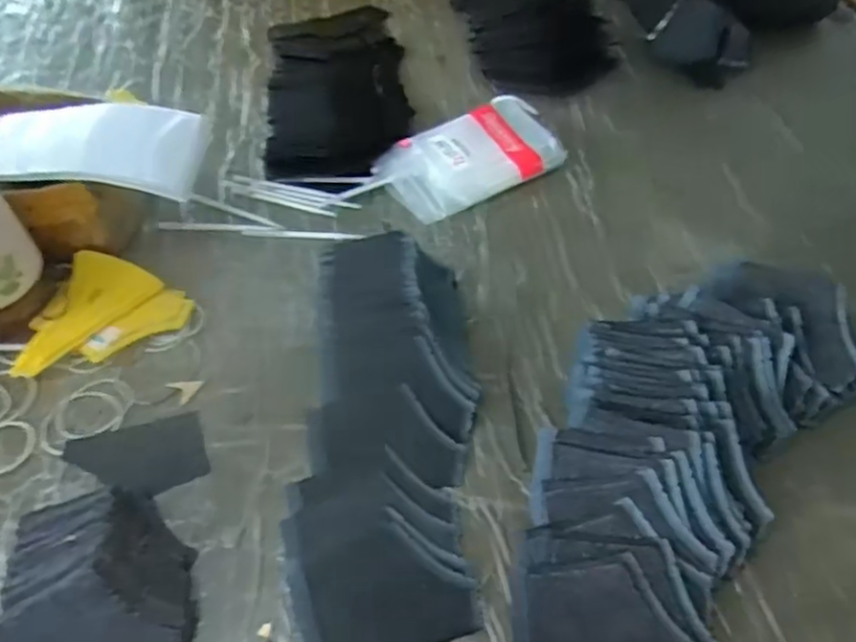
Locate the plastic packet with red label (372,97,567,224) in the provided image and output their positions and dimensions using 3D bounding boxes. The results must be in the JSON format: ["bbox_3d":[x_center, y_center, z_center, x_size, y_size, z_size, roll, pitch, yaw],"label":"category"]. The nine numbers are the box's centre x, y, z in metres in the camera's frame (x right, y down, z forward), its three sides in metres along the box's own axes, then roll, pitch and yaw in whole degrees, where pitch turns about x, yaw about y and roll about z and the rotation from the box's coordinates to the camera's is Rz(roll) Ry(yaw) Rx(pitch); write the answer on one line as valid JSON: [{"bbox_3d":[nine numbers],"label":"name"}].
[{"bbox_3d":[0.042,-0.163,0.659,0.174,0.016,0.099,-28,67,-15],"label":"plastic packet with red label"}]

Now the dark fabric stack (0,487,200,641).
[{"bbox_3d":[-0.197,0.160,0.402,0.103,0.036,0.117,-14,52,-12],"label":"dark fabric stack"}]

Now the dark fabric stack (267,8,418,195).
[{"bbox_3d":[-0.102,-0.259,0.753,0.150,0.043,0.331,-7,48,-3],"label":"dark fabric stack"}]

